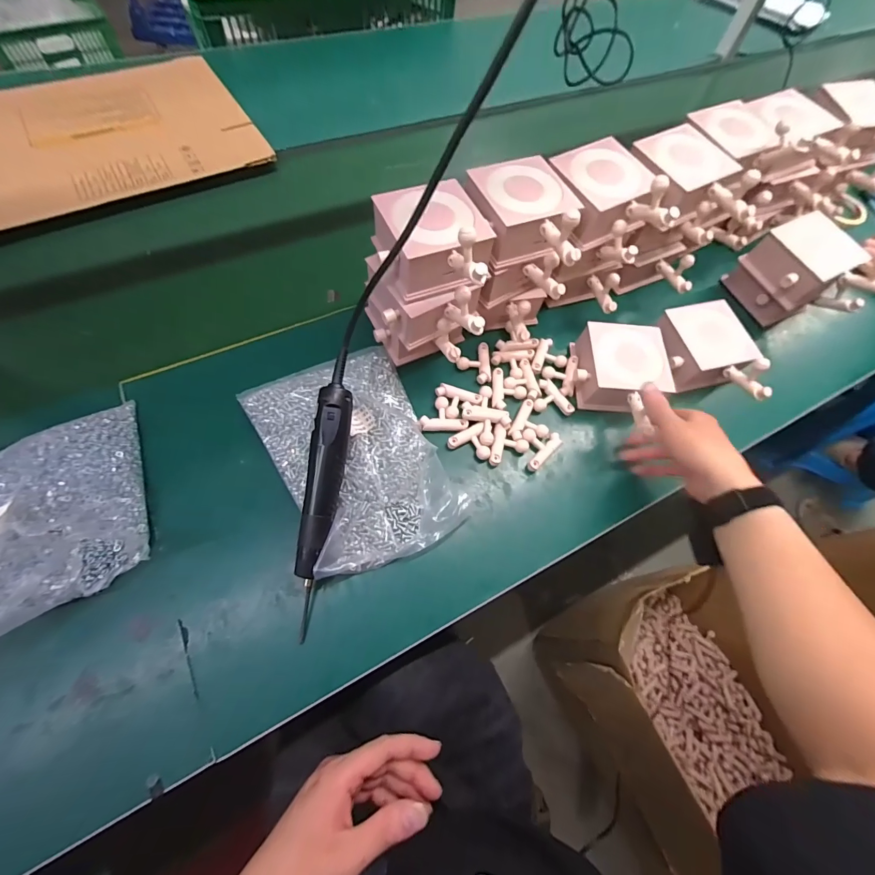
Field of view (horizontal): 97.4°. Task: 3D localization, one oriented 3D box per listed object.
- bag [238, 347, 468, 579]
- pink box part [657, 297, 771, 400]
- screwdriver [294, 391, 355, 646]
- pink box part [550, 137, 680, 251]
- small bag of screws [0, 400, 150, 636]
[{"bbox_3d":[-0.095,0.013,0.456,0.189,0.048,0.273,-26,69,-15],"label":"bag"},{"bbox_3d":[0.367,-0.107,0.532,0.092,0.071,0.149,-3,65,-5],"label":"pink box part"},{"bbox_3d":[-0.124,0.072,0.404,0.035,0.033,0.252,8,85,0],"label":"screwdriver"},{"bbox_3d":[0.204,-0.290,0.468,0.110,0.070,0.158,-15,66,-10],"label":"pink box part"},{"bbox_3d":[-0.396,0.077,0.388,0.175,0.054,0.208,-26,69,-15],"label":"small bag of screws"}]

